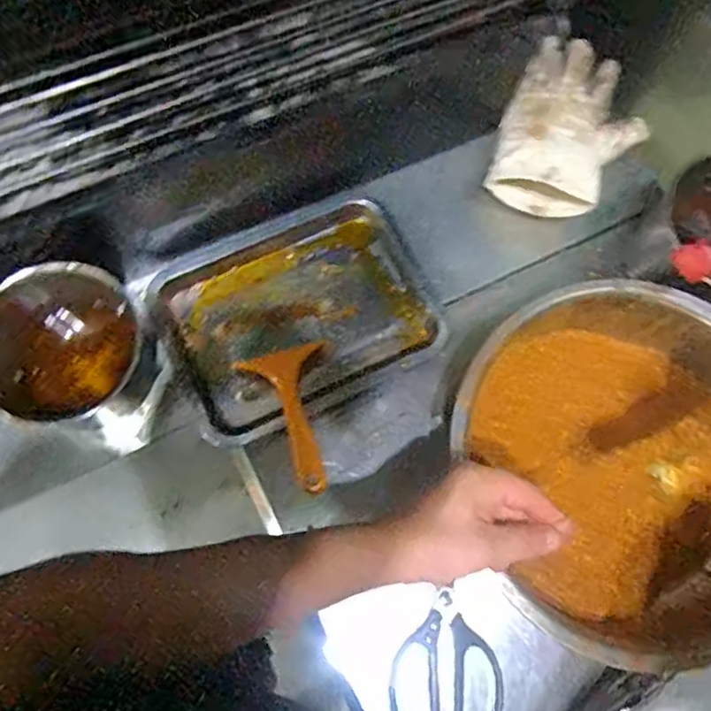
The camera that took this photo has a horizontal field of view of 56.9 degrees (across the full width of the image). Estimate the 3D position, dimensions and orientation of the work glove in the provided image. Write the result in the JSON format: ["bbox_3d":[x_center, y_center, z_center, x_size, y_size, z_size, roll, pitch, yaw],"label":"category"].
[{"bbox_3d":[0.236,-0.252,0.709,0.142,0.048,0.214,26,75,2],"label":"work glove"}]

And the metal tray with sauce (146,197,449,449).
[{"bbox_3d":[-0.055,-0.043,0.645,0.261,0.028,0.190,-27,78,-11],"label":"metal tray with sauce"}]

